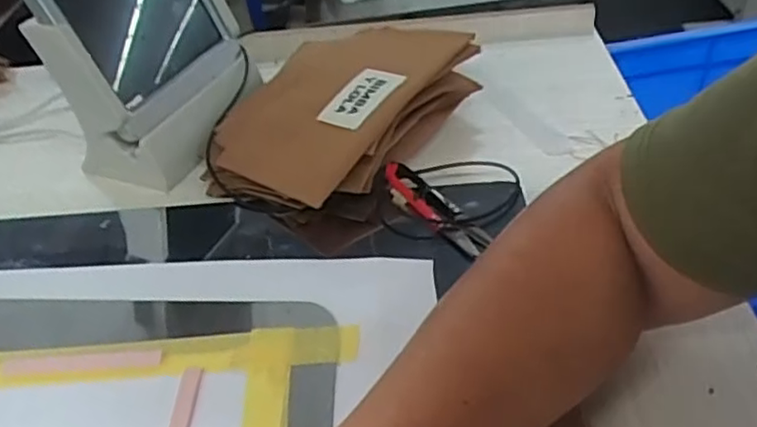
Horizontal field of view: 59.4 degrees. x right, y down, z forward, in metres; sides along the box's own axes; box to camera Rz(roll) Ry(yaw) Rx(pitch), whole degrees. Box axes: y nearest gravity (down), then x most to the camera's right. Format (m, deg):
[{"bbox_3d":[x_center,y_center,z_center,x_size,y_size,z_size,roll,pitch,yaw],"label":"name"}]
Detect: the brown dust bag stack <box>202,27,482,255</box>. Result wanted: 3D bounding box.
[{"bbox_3d":[-0.036,-0.085,0.503,0.165,0.068,0.195,22,45,24],"label":"brown dust bag stack"}]

